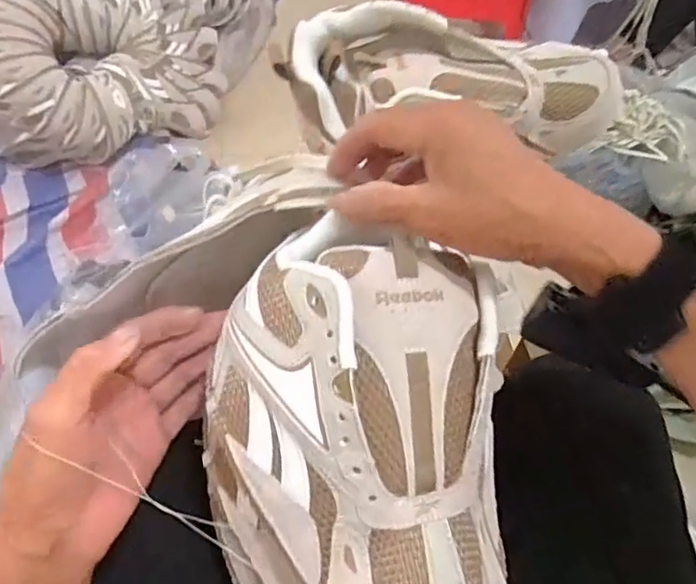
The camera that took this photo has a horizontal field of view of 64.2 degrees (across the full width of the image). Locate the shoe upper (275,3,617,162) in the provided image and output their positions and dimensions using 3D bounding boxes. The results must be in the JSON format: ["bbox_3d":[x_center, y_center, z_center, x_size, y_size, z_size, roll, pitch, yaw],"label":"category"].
[{"bbox_3d":[0.077,-0.163,0.404,0.247,0.078,0.137,-5,51,-11],"label":"shoe upper"}]

